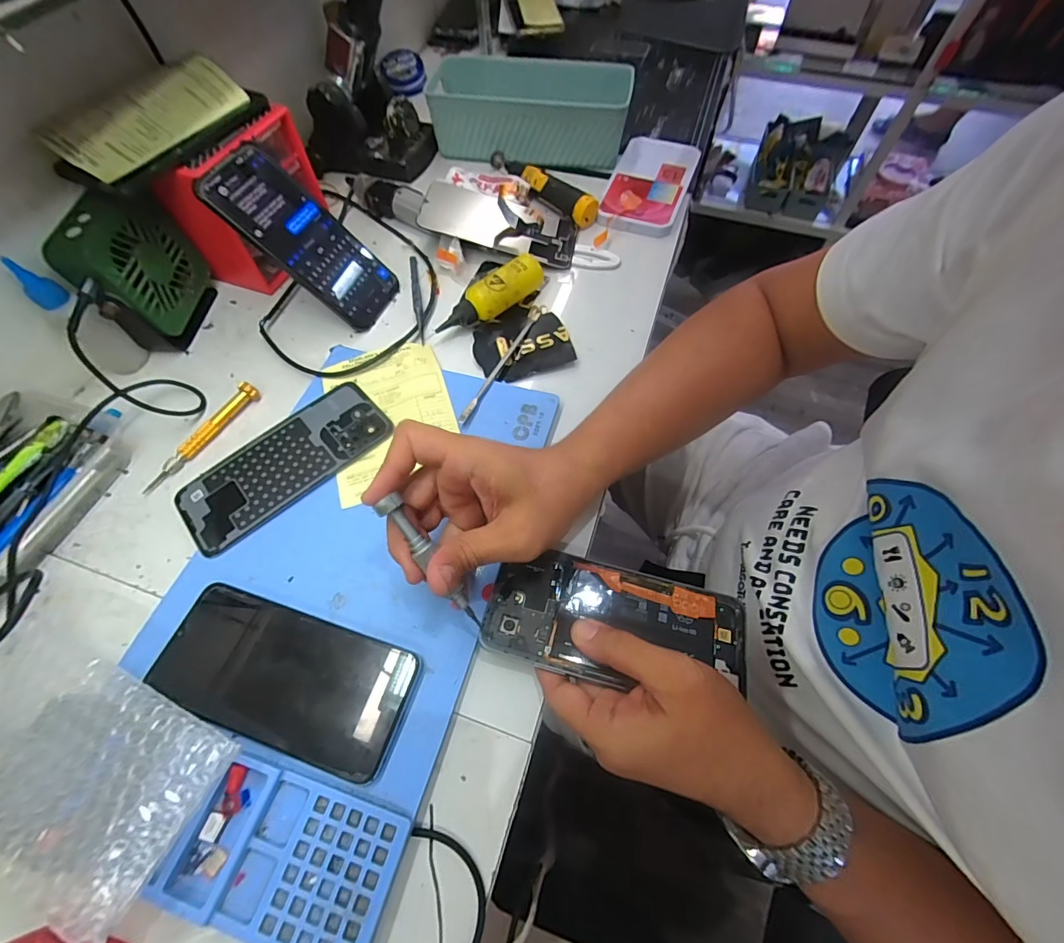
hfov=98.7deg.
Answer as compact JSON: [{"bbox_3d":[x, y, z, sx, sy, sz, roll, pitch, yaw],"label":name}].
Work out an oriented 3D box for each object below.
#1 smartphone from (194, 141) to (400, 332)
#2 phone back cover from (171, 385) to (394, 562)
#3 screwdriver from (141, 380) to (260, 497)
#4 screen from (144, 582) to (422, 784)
[{"bbox_3d":[-0.206,-0.213,0.423,0.167,0.010,0.079,40,58,-29],"label":"smartphone"},{"bbox_3d":[-0.200,-0.010,0.372,0.168,0.006,0.080,-40,69,-21],"label":"phone back cover"},{"bbox_3d":[-0.279,-0.031,0.386,0.011,0.018,0.114,29,64,14],"label":"screwdriver"},{"bbox_3d":[-0.157,0.129,0.290,0.159,0.011,0.075,16,62,7],"label":"screen"}]

